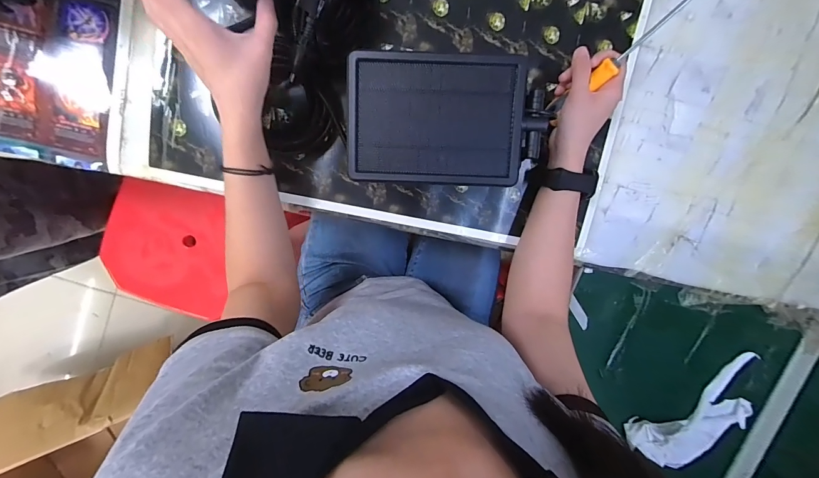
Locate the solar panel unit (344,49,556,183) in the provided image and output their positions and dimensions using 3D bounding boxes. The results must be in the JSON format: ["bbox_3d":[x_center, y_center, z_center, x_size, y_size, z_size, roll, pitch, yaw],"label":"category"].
[{"bbox_3d":[0.034,-0.112,0.327,0.180,0.025,0.117,2,97,-7],"label":"solar panel unit"}]

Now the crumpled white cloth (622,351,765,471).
[{"bbox_3d":[0.462,0.284,0.552,0.222,0.026,0.101,-32,100,-2],"label":"crumpled white cloth"}]

